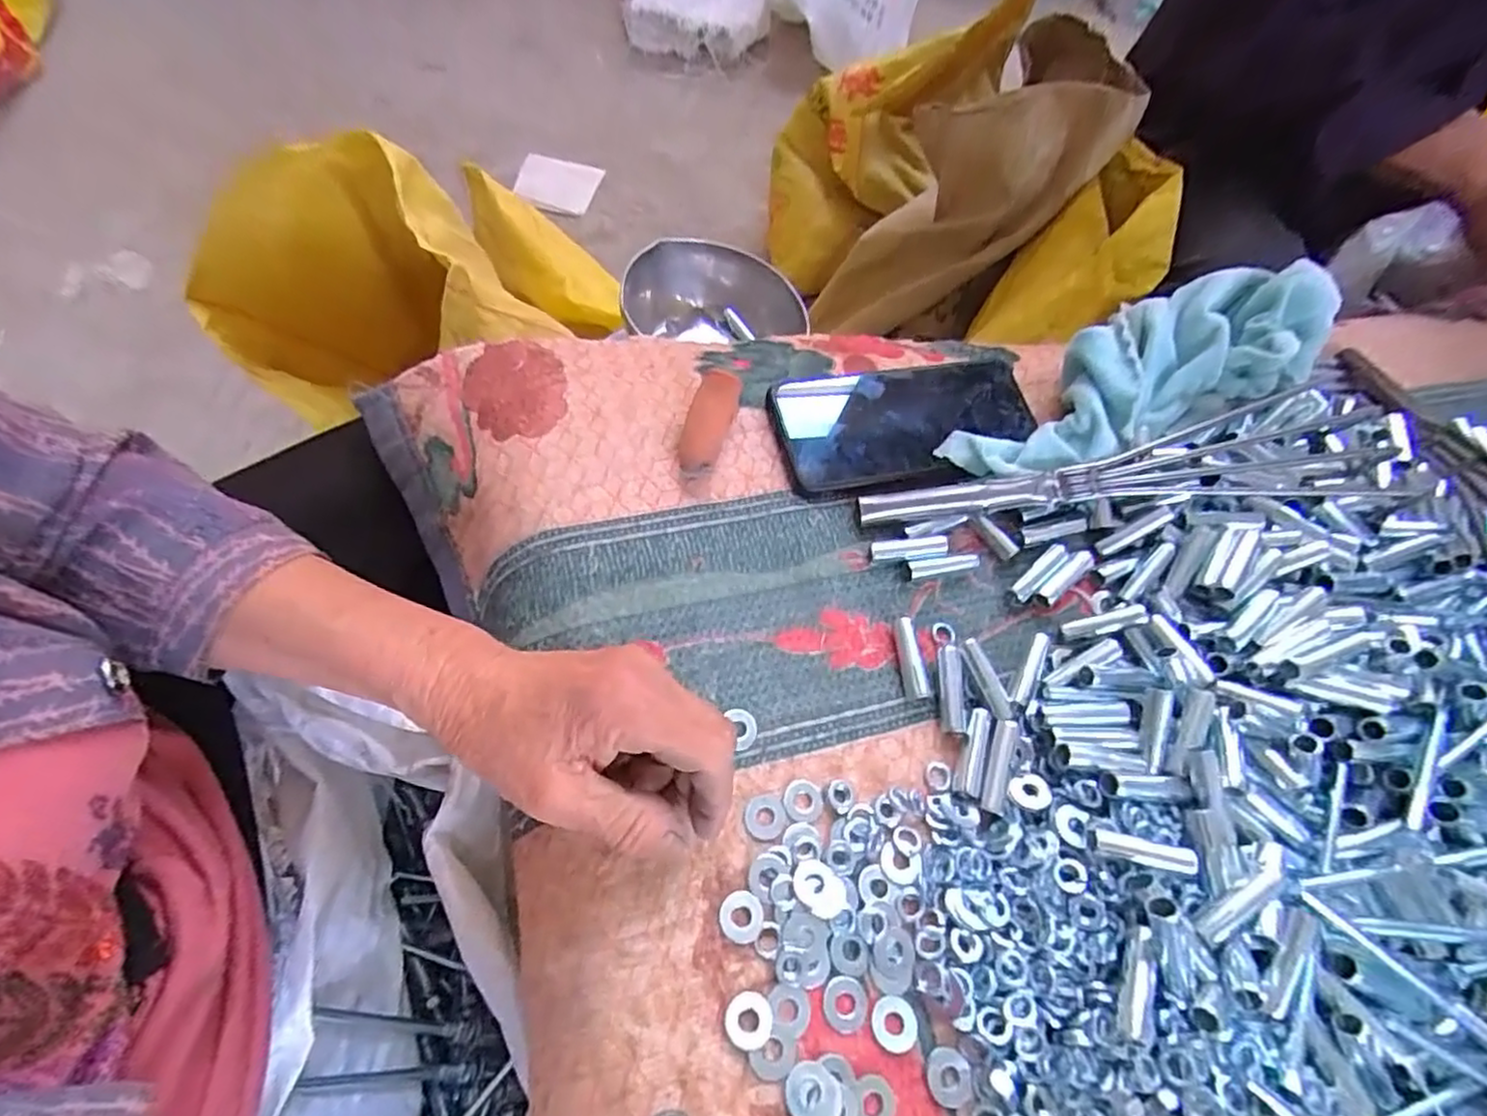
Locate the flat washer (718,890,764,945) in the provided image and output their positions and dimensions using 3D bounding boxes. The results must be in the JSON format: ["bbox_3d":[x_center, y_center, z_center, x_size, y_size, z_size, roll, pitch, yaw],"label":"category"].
[{"bbox_3d":[-0.001,0.149,0.277,0.018,0.004,0.019,8,61,-3],"label":"flat washer"}]

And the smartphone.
[{"bbox_3d":[0.101,-0.083,0.408,0.161,0.014,0.087,-8,63,-12],"label":"smartphone"}]

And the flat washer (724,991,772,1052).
[{"bbox_3d":[0.002,0.181,0.261,0.018,0.004,0.019,3,61,-6],"label":"flat washer"}]

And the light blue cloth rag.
[{"bbox_3d":[0.241,-0.116,0.404,0.260,0.054,0.083,-20,66,-17],"label":"light blue cloth rag"}]

